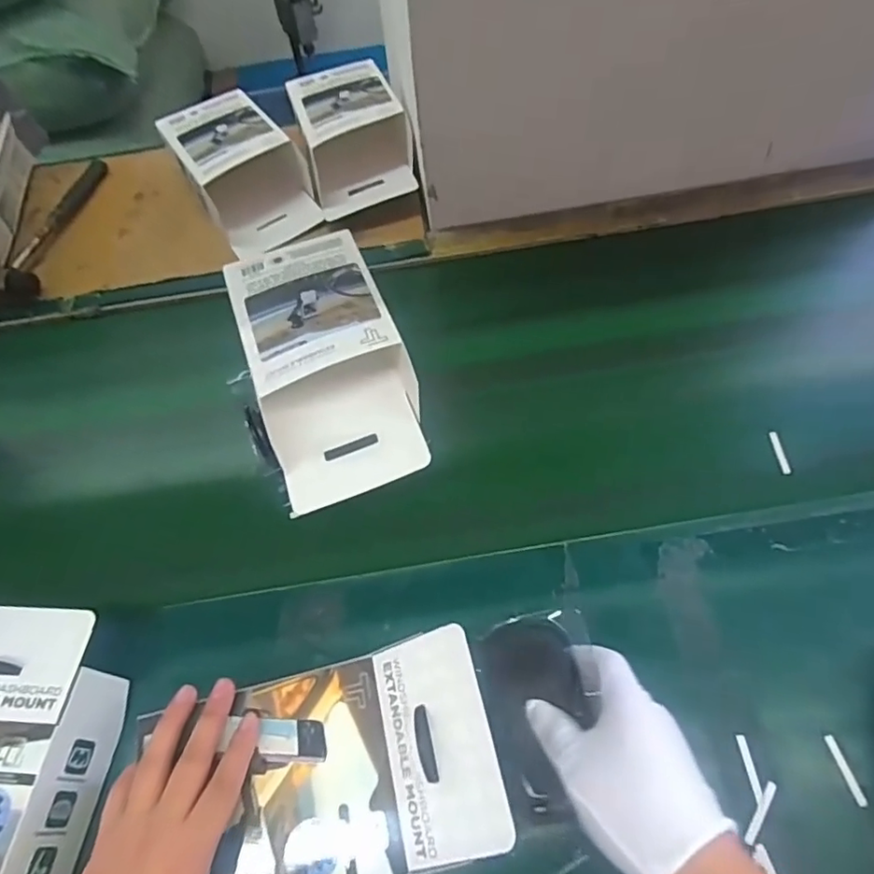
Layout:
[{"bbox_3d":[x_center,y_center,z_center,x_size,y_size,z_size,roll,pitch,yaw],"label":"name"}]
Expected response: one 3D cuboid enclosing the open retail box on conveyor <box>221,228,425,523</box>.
[{"bbox_3d":[-0.103,-0.074,0.535,0.142,0.086,0.247,-17,56,-8],"label":"open retail box on conveyor"}]

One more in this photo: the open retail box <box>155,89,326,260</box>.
[{"bbox_3d":[-0.272,-0.371,0.781,0.146,0.078,0.261,-29,59,-15],"label":"open retail box"}]

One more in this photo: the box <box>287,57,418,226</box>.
[{"bbox_3d":[-0.120,-0.421,0.800,0.157,0.080,0.259,-14,56,-5],"label":"box"}]

